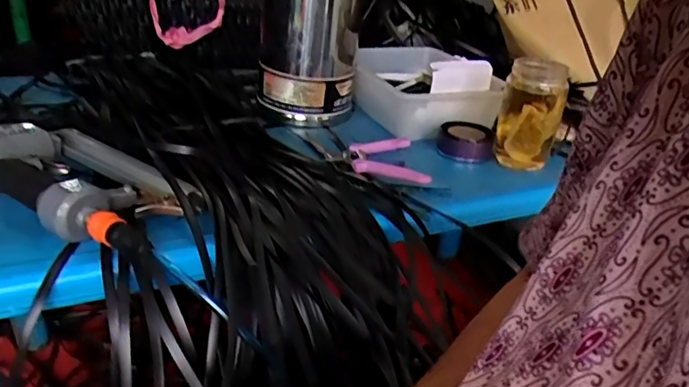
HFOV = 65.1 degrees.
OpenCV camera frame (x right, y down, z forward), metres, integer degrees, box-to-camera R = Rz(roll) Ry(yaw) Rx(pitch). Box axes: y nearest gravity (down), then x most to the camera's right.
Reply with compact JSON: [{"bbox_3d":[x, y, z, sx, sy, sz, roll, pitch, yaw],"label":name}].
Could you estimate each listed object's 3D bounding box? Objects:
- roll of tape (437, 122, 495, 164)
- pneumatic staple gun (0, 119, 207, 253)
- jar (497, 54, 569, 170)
[{"bbox_3d":[0.175,-0.076,0.785,0.076,0.040,0.076,6,27,-3],"label":"roll of tape"},{"bbox_3d":[-0.270,-0.012,0.543,0.236,0.061,0.145,21,30,26],"label":"pneumatic staple gun"},{"bbox_3d":[0.252,-0.107,0.739,0.079,0.139,0.072,14,28,14],"label":"jar"}]

